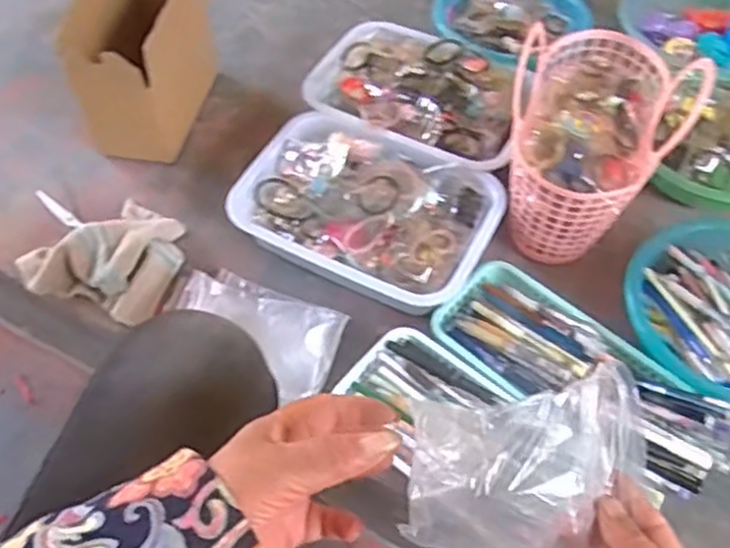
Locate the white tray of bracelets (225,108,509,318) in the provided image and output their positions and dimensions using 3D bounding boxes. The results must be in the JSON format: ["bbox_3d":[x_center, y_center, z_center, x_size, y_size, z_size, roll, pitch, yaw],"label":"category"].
[{"bbox_3d":[0.003,-0.073,0.850,0.290,0.084,0.198,22,58,13],"label":"white tray of bracelets"}]

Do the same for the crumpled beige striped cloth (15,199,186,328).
[{"bbox_3d":[-0.301,-0.035,0.830,0.167,0.061,0.156,15,57,8],"label":"crumpled beige striped cloth"}]

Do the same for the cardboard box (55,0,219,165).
[{"bbox_3d":[-0.267,-0.268,0.906,0.110,0.198,0.212,12,56,6],"label":"cardboard box"}]

